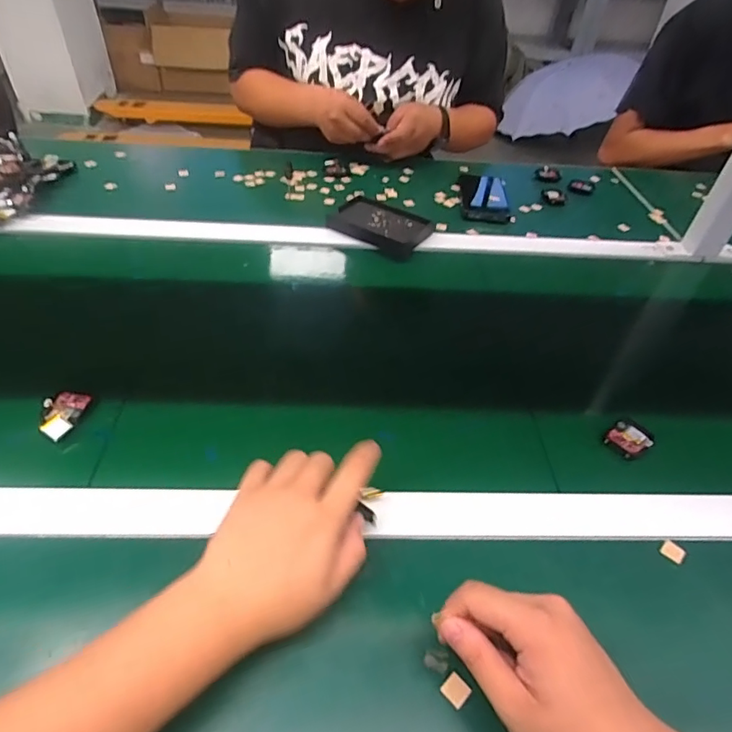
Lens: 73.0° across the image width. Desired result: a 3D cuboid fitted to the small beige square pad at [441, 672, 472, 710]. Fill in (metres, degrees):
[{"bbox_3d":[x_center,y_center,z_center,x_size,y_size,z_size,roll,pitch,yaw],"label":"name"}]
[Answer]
[{"bbox_3d":[0.060,0.215,0.329,0.015,0.005,0.016,-33,57,-32],"label":"small beige square pad"}]

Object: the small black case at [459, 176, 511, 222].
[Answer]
[{"bbox_3d":[0.201,-0.290,0.850,0.078,0.023,0.145,8,45,1],"label":"small black case"}]

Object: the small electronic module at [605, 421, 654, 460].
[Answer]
[{"bbox_3d":[0.258,0.074,0.488,0.041,0.016,0.034,-30,56,-31],"label":"small electronic module"}]

